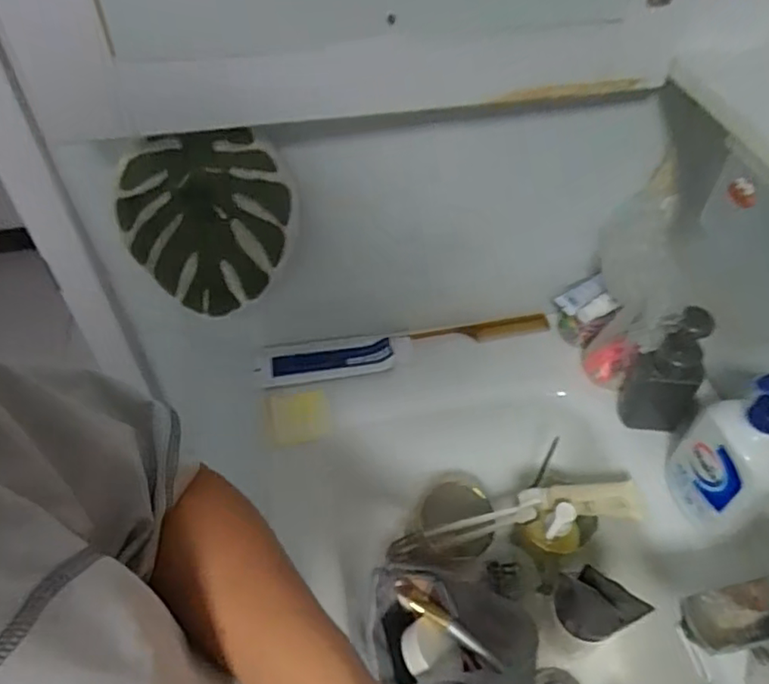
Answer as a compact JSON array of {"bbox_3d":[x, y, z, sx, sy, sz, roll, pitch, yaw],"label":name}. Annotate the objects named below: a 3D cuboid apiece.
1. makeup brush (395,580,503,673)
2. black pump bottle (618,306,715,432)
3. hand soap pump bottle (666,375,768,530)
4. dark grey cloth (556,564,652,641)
[{"bbox_3d":[0.065,0.287,0.615,0.126,0.018,0.020,29,54,22],"label":"makeup brush"},{"bbox_3d":[0.296,0.029,0.628,0.067,0.157,0.049,14,49,11],"label":"black pump bottle"},{"bbox_3d":[0.315,0.103,0.546,0.059,0.197,0.085,-36,58,-28],"label":"hand soap pump bottle"},{"bbox_3d":[0.178,0.232,0.524,0.064,0.114,0.009,25,52,20],"label":"dark grey cloth"}]

